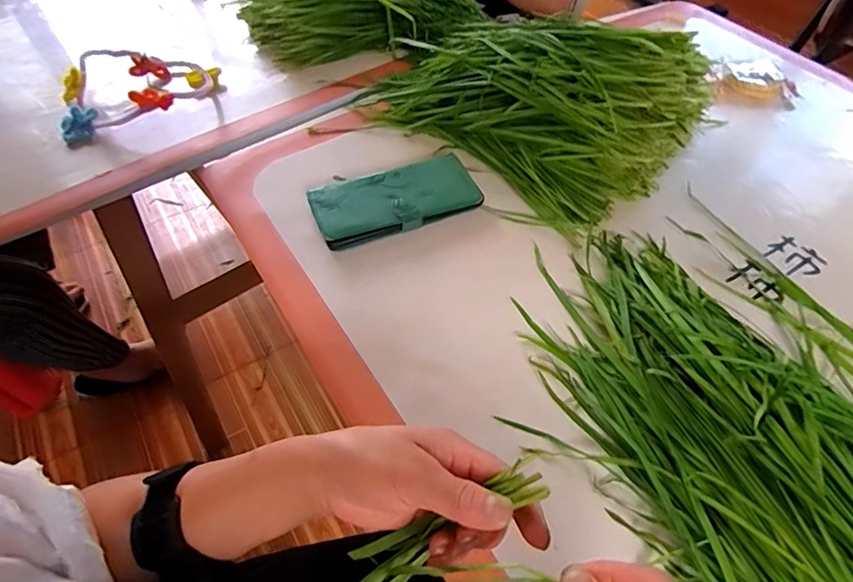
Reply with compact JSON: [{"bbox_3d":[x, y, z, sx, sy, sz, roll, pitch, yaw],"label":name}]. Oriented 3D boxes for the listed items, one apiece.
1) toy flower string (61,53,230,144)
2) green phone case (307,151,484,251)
[{"bbox_3d":[-0.346,-0.242,0.610,0.179,0.053,0.147,-10,53,-9],"label":"toy flower string"},{"bbox_3d":[-0.032,-0.092,0.501,0.155,0.024,0.076,-20,55,-16],"label":"green phone case"}]

